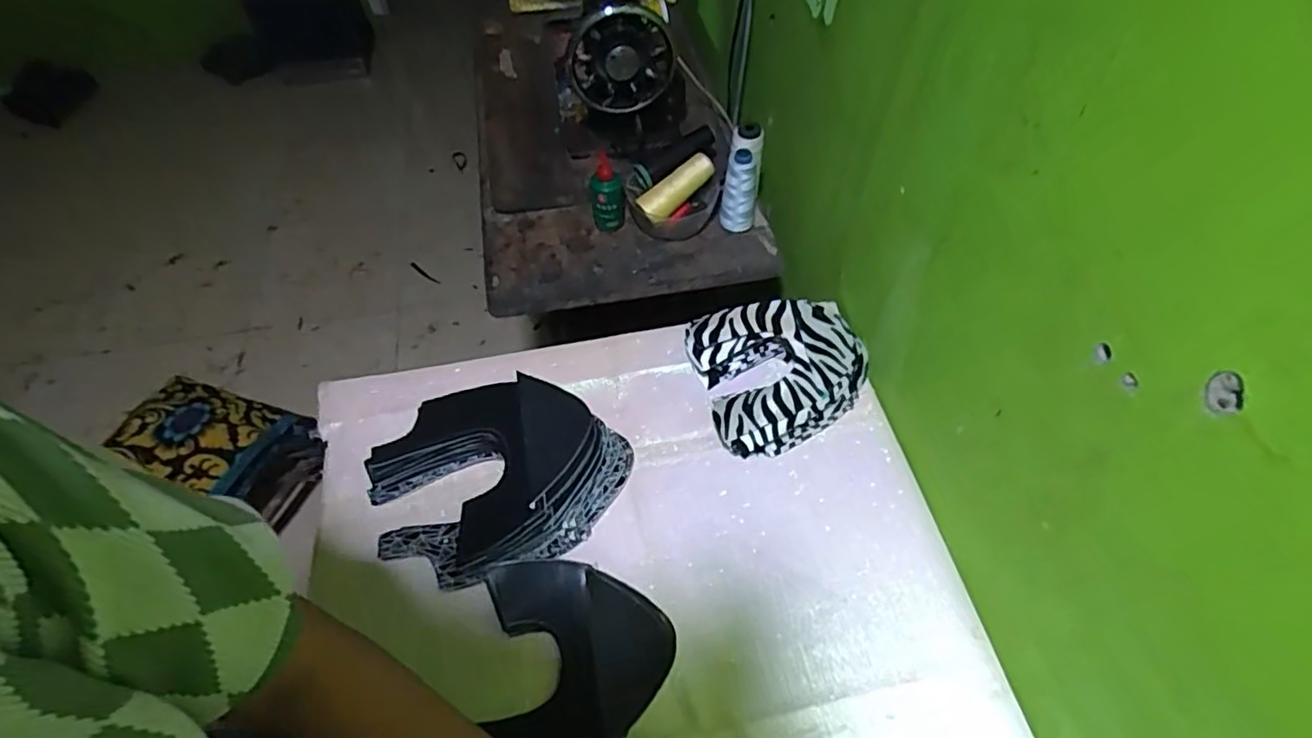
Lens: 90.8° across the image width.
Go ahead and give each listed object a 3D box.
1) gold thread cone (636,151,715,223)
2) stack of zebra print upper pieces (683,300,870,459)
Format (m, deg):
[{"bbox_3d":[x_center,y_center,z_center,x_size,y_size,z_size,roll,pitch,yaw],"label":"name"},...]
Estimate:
[{"bbox_3d":[0.027,-0.237,0.847,0.113,0.036,0.038,-40,62,-4],"label":"gold thread cone"},{"bbox_3d":[0.139,-0.003,0.706,0.187,0.079,0.165,-13,55,-9],"label":"stack of zebra print upper pieces"}]

